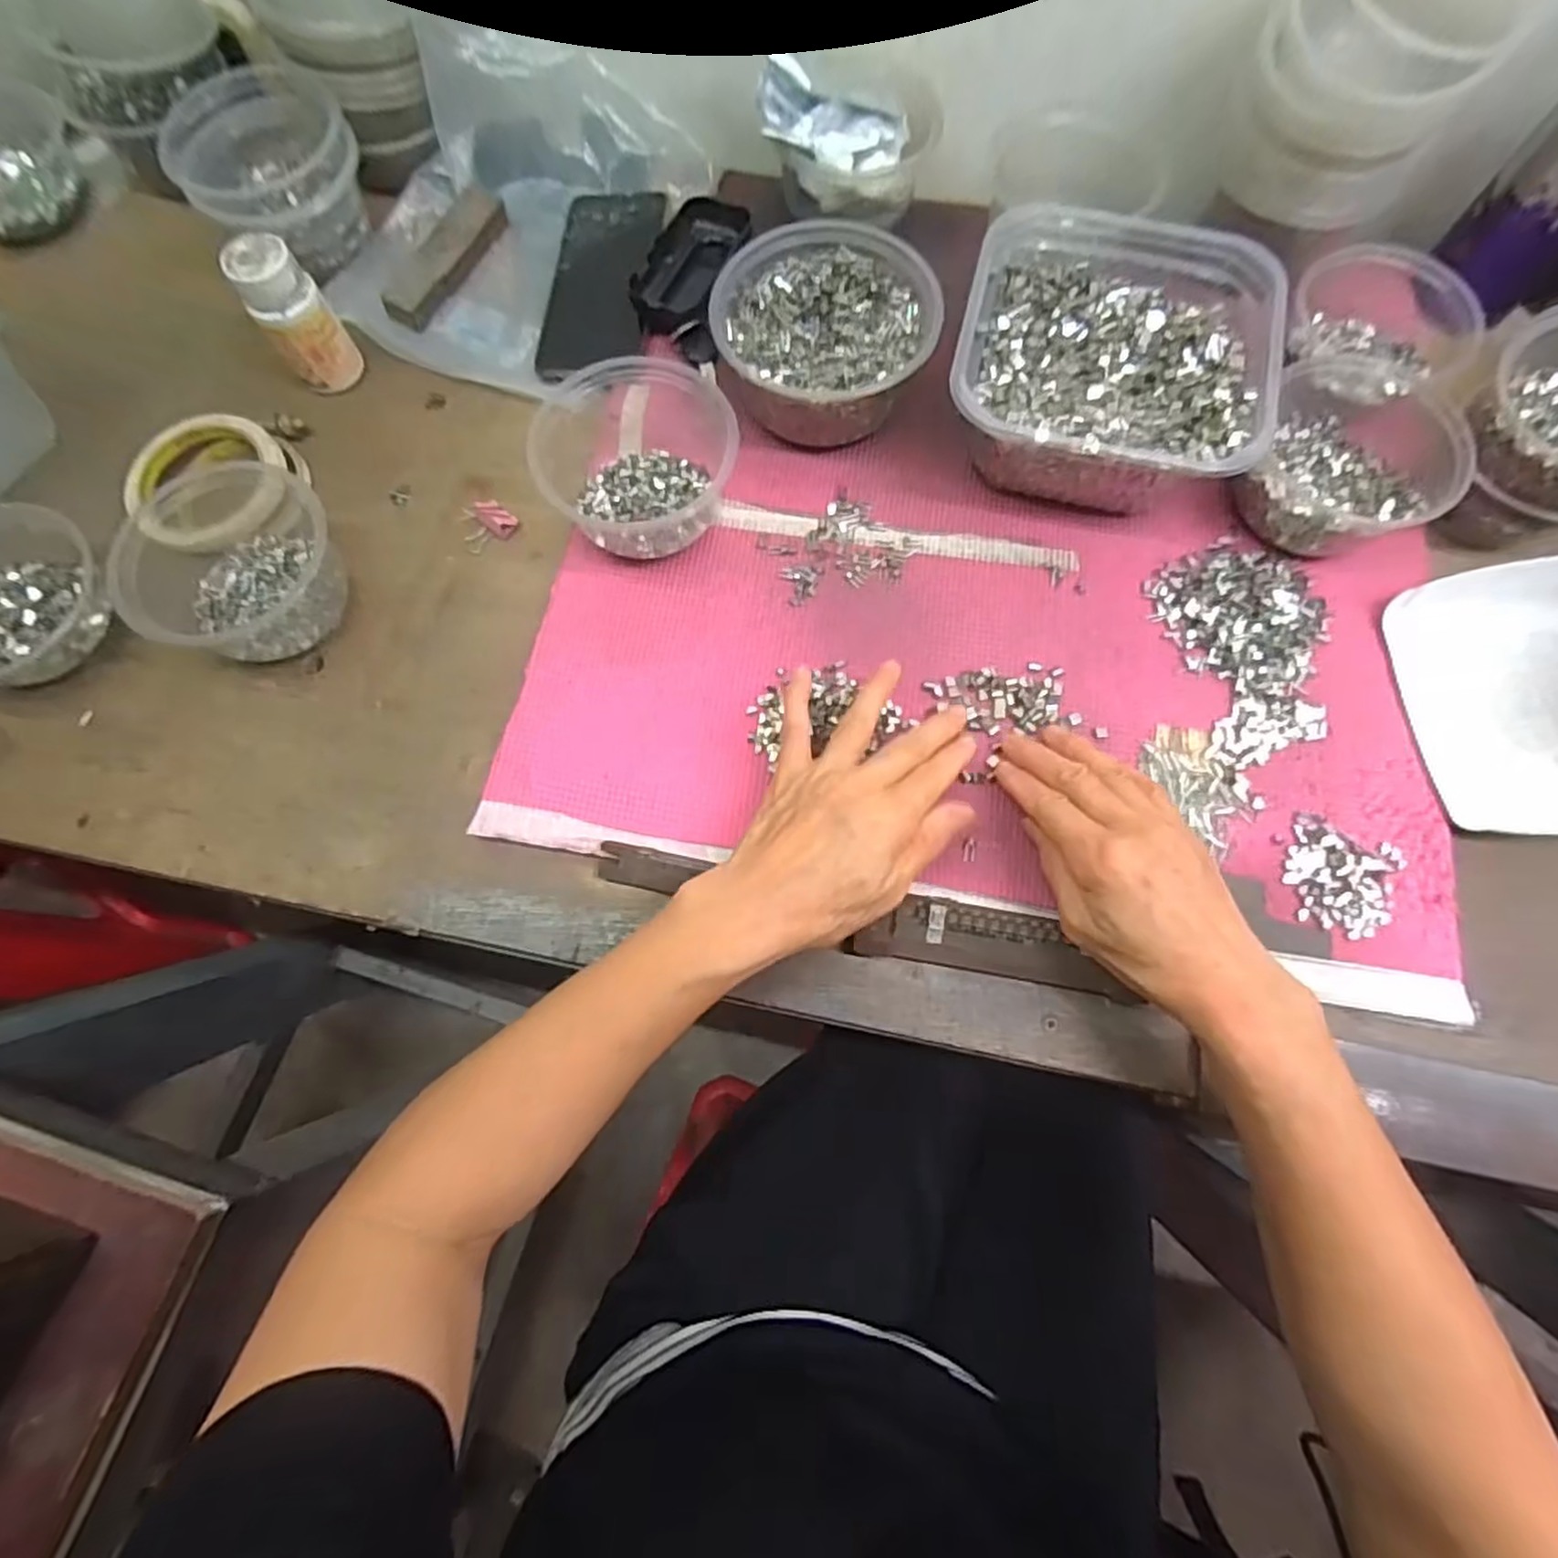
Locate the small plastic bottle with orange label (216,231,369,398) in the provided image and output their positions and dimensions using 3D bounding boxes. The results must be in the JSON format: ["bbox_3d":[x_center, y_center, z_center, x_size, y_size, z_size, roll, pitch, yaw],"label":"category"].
[{"bbox_3d":[-0.313,-0.300,0.471,0.044,0.075,0.040,-37,75,-9],"label":"small plastic bottle with orange label"}]

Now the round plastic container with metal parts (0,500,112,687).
[{"bbox_3d":[-0.455,-0.102,0.436,0.124,0.043,0.114,27,74,9],"label":"round plastic container with metal parts"}]

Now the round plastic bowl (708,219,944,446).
[{"bbox_3d":[0.029,-0.277,0.465,0.132,0.057,0.122,0,72,1],"label":"round plastic bowl"}]

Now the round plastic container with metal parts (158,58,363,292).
[{"bbox_3d":[-0.349,-0.416,0.509,0.095,0.068,0.109,33,76,11],"label":"round plastic container with metal parts"}]

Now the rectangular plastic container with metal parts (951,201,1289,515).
[{"bbox_3d":[0.196,-0.250,0.450,0.173,0.074,0.178,15,74,6],"label":"rectangular plastic container with metal parts"}]

